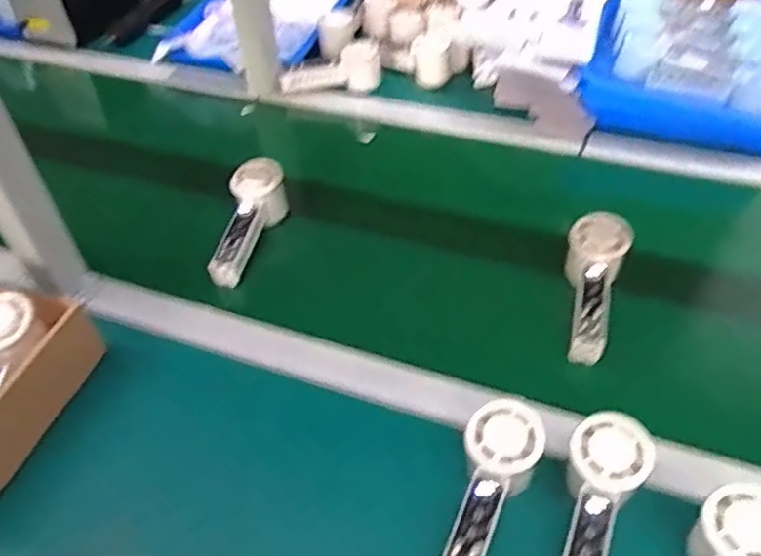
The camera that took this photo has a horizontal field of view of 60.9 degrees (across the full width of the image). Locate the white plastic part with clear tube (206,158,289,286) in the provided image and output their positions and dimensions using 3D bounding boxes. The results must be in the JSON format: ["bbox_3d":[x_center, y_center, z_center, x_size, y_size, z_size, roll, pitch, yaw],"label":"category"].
[{"bbox_3d":[-0.149,-0.058,0.740,0.048,0.063,0.156,10,65,13],"label":"white plastic part with clear tube"}]

